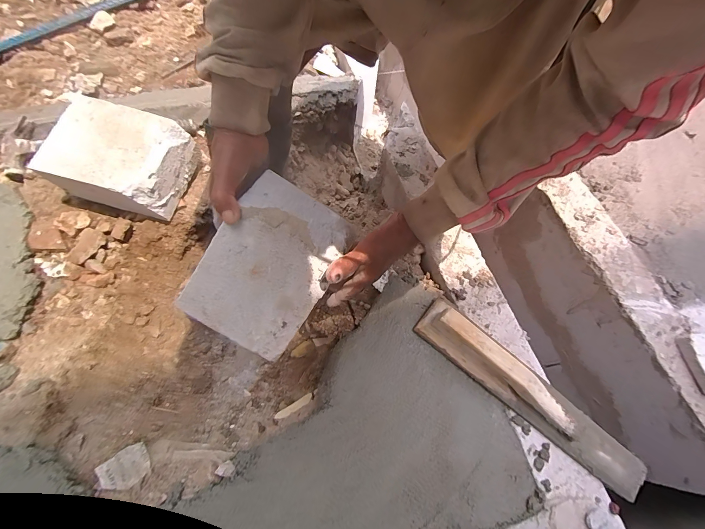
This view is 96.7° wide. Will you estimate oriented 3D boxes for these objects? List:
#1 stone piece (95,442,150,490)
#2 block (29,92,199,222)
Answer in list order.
[{"bbox_3d":[-0.346,0.311,0.481,0.061,0.069,0.008,30,102,22],"label":"stone piece"},{"bbox_3d":[-0.429,-0.190,0.593,0.199,0.121,0.164,11,65,2],"label":"block"}]

